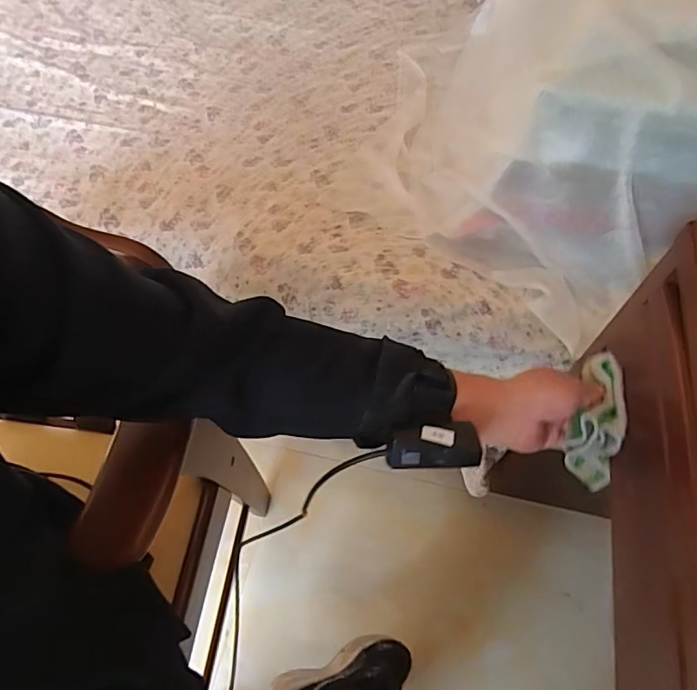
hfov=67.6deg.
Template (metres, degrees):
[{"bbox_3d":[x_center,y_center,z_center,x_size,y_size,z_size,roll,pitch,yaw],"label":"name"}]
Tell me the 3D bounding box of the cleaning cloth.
[{"bbox_3d":[0.236,0.072,0.509,0.046,0.073,0.116,5,60,2],"label":"cleaning cloth"}]

